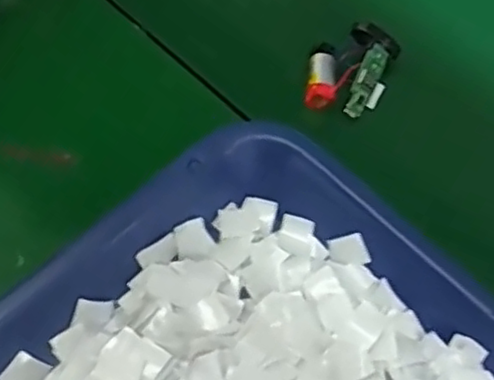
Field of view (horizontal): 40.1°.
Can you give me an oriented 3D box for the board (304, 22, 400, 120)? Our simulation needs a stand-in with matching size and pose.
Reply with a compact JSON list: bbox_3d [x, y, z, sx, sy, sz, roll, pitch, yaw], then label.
[{"bbox_3d":[0.059,-0.071,0.382,0.043,0.020,0.060,22,64,8],"label":"board"}]

